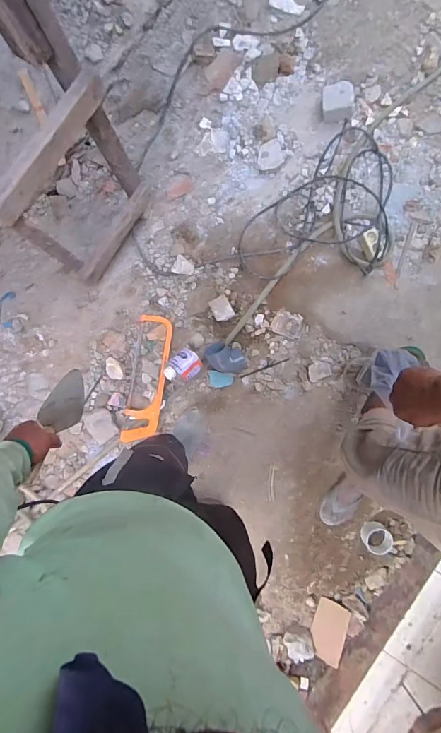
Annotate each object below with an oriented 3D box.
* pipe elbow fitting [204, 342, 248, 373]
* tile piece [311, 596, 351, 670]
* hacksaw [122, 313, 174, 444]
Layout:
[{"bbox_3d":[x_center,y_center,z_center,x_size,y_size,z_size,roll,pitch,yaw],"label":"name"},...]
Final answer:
[{"bbox_3d":[0.018,-0.028,1.360,0.146,0.108,0.094,19,89,-6],"label":"pipe elbow fitting"},{"bbox_3d":[0.374,0.914,1.366,0.113,0.007,0.198,15,87,14],"label":"tile piece"},{"bbox_3d":[-0.253,0.045,1.380,0.118,0.024,0.444,9,90,-6],"label":"hacksaw"}]

